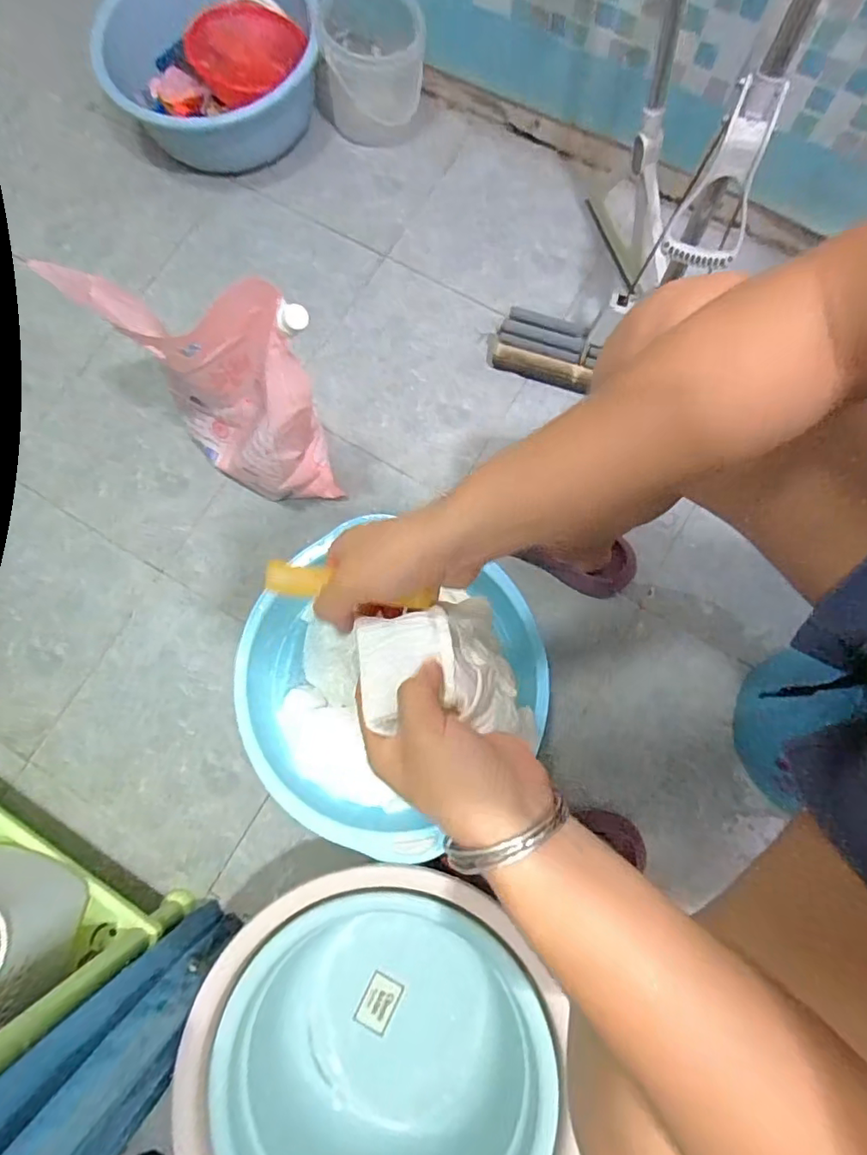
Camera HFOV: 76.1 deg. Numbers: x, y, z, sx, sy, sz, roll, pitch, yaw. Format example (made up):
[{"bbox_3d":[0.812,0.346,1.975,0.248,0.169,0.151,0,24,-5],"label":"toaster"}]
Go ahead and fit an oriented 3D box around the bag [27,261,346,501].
[{"bbox_3d":[-0.234,-0.220,0.662,0.237,0.284,0.140,38,80,9],"label":"bag"}]

